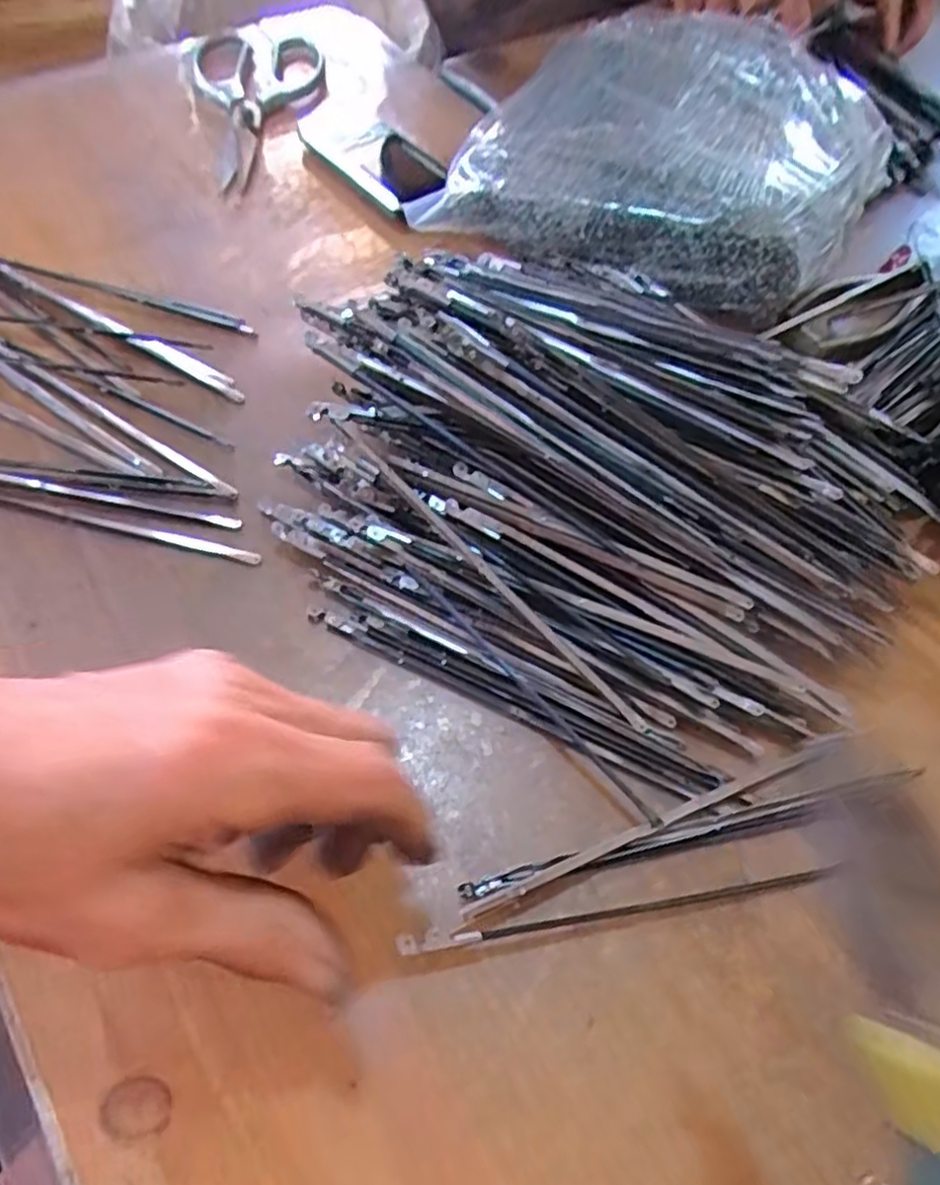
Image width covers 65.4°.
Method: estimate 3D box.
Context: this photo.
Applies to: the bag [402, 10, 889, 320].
[{"bbox_3d":[0.122,-0.268,0.455,0.232,0.066,0.243,28,61,14],"label":"bag"}]

